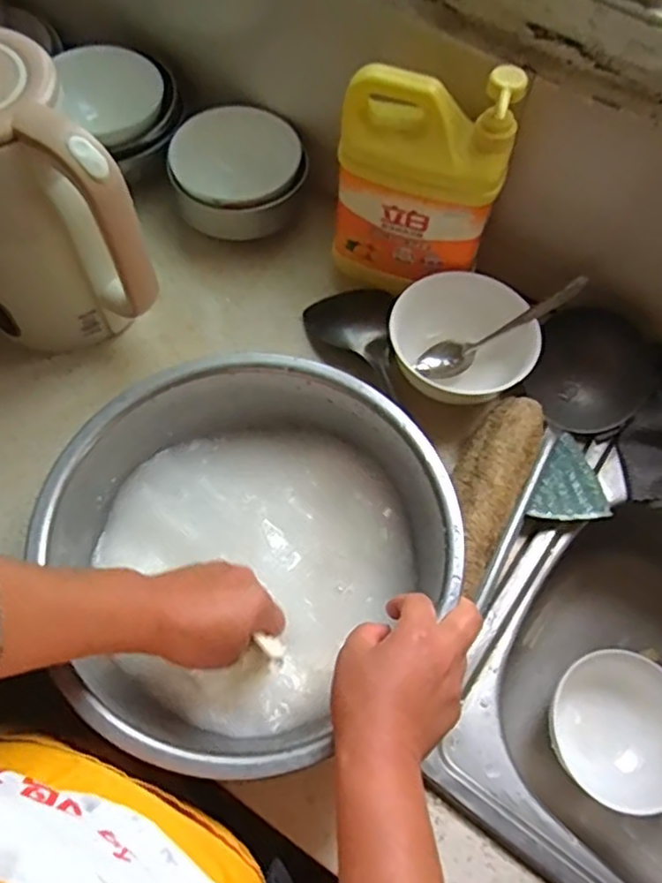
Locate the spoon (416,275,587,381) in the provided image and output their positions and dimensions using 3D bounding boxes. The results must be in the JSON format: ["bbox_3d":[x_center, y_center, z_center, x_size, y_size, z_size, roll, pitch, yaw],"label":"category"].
[{"bbox_3d":[0.158,-0.108,0.631,0.168,0.020,0.035,-31,66,15],"label":"spoon"}]

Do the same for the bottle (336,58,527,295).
[{"bbox_3d":[0.083,-0.240,0.612,0.144,0.217,0.078,17,53,9],"label":"bottle"}]

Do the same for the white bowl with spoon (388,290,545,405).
[{"bbox_3d":[0.131,-0.101,0.639,0.140,0.069,0.125,26,67,11],"label":"white bowl with spoon"}]

